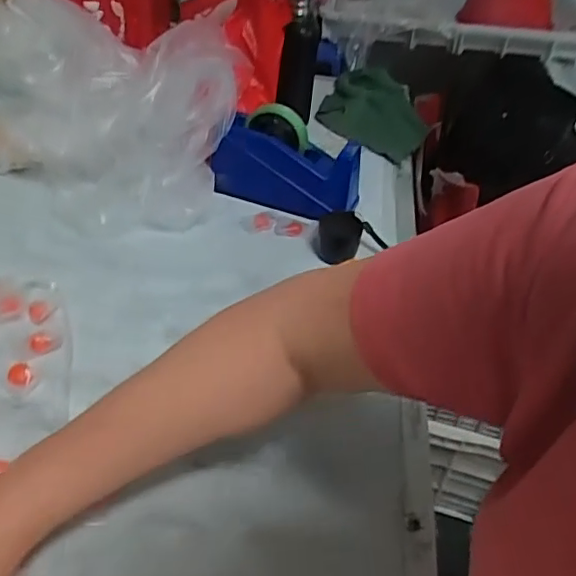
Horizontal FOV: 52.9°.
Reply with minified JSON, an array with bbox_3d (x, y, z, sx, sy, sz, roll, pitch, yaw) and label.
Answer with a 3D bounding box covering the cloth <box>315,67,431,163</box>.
[{"bbox_3d":[0.156,-0.317,1.023,0.185,0.062,0.212,15,41,11],"label":"cloth"}]

